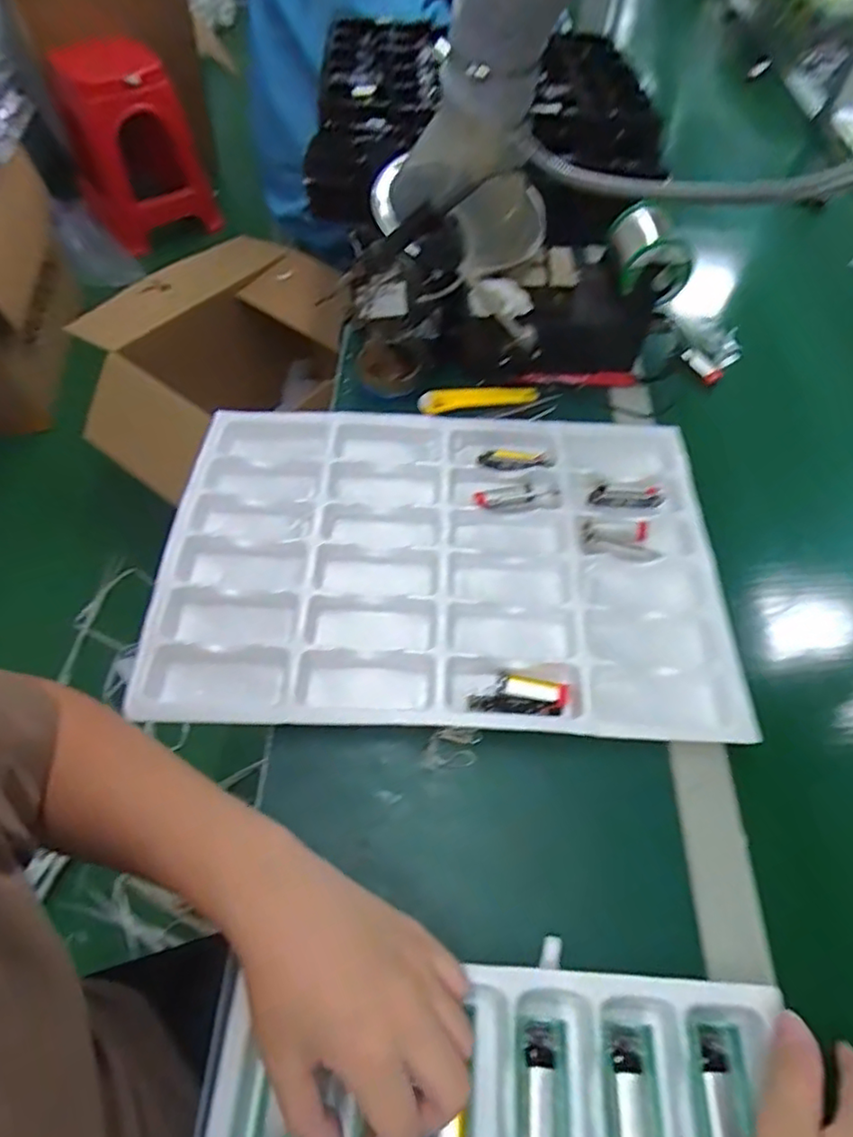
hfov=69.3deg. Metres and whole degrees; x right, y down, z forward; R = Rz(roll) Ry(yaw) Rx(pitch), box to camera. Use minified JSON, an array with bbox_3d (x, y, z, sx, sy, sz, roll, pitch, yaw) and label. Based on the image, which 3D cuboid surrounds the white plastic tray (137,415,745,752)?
[{"bbox_3d":[0.012,-0.014,0.528,0.455,0.026,0.311,2,57,1],"label":"white plastic tray"}]

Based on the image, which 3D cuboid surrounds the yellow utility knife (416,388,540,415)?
[{"bbox_3d":[0.054,-0.176,0.643,0.126,0.014,0.019,-6,57,-5],"label":"yellow utility knife"}]

